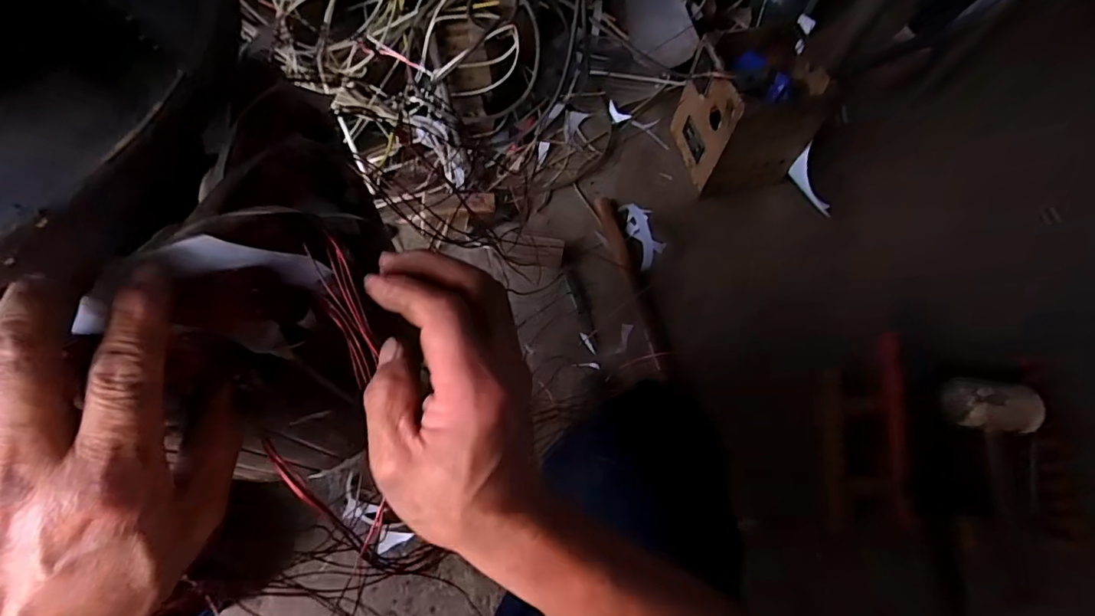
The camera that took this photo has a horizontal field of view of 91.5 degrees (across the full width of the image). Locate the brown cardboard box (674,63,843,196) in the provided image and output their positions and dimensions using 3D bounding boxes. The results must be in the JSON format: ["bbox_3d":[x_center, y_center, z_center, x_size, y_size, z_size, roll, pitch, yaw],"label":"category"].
[{"bbox_3d":[0.386,-0.364,1.028,0.208,0.212,0.174,-8,66,-7],"label":"brown cardboard box"}]

